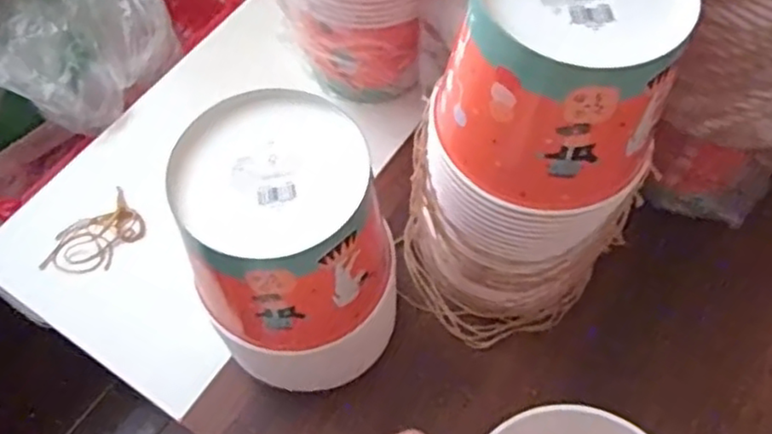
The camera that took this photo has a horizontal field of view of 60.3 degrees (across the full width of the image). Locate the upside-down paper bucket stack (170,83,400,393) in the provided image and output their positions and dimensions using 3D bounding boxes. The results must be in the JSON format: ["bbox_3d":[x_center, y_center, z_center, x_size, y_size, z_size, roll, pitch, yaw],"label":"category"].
[{"bbox_3d":[-0.070,0.031,0.526,0.139,0.234,0.144,-16,63,-7],"label":"upside-down paper bucket stack"}]

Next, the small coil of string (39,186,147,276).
[{"bbox_3d":[-0.289,0.023,0.663,0.058,0.011,0.099,37,69,19],"label":"small coil of string"}]

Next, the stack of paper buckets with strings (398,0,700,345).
[{"bbox_3d":[0.109,-0.034,0.516,0.176,0.311,0.155,-39,68,-18],"label":"stack of paper buckets with strings"}]

